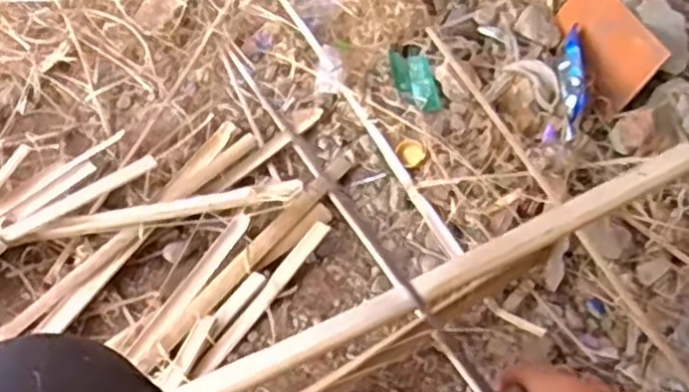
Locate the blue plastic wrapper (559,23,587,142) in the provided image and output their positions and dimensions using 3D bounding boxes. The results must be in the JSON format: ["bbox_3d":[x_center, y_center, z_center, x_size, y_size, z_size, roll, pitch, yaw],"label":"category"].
[{"bbox_3d":[0.321,-0.171,1.021,0.026,0.041,0.205,7,52,6],"label":"blue plastic wrapper"}]

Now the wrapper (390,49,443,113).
[{"bbox_3d":[0.103,-0.170,1.064,0.056,0.020,0.113,-13,57,-8],"label":"wrapper"}]

